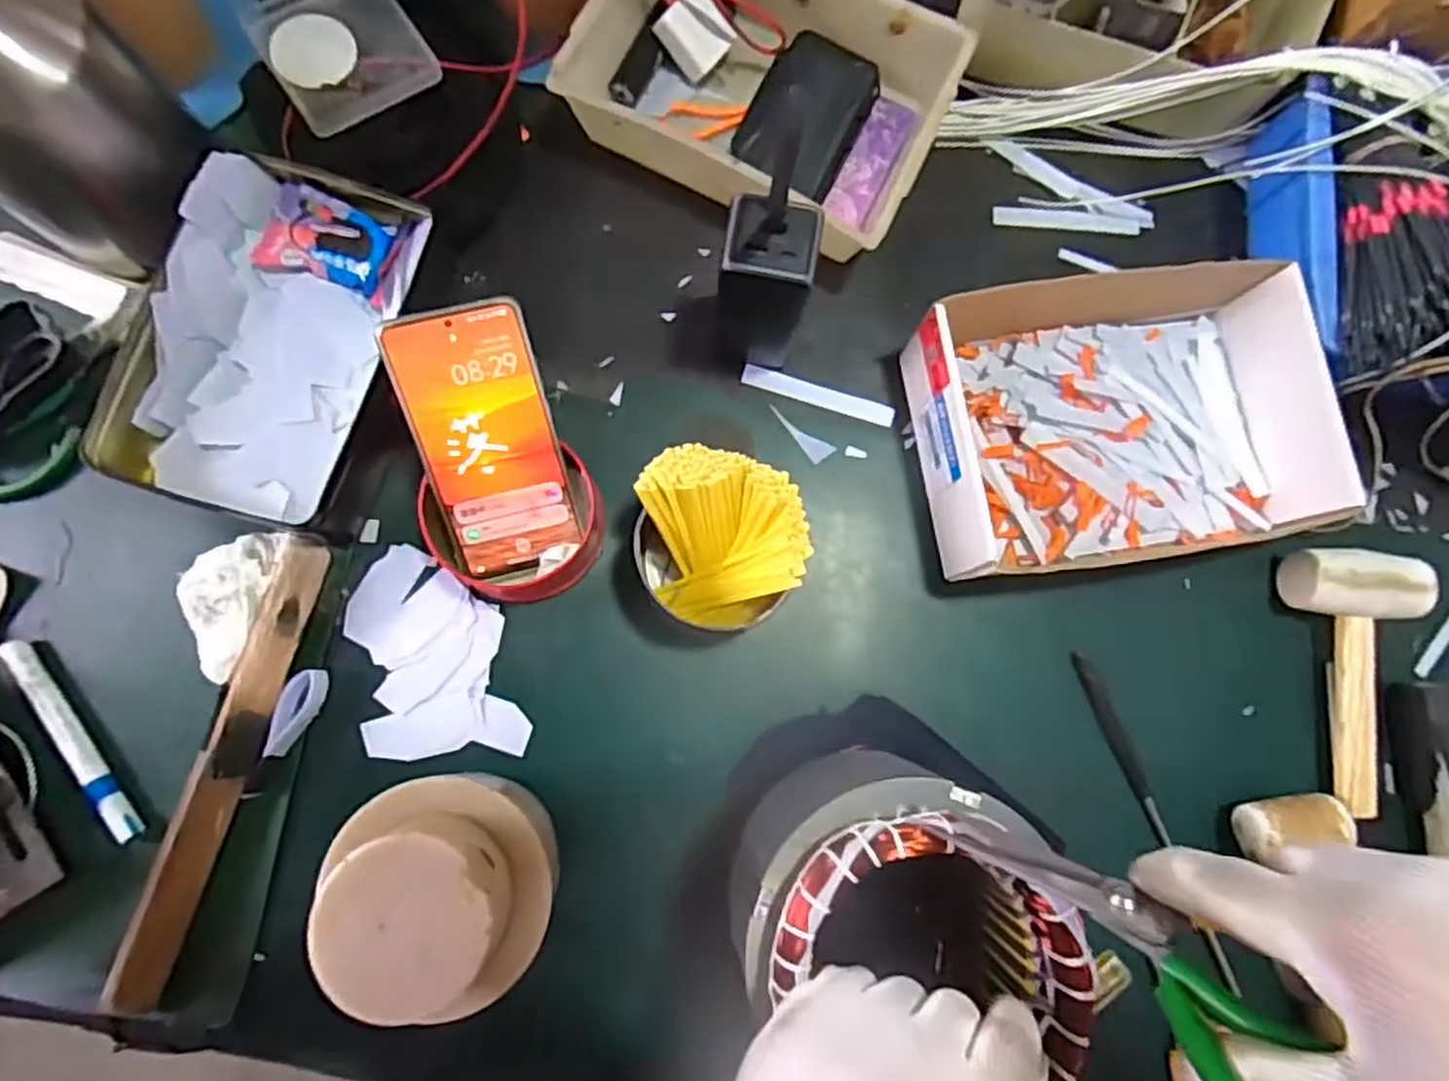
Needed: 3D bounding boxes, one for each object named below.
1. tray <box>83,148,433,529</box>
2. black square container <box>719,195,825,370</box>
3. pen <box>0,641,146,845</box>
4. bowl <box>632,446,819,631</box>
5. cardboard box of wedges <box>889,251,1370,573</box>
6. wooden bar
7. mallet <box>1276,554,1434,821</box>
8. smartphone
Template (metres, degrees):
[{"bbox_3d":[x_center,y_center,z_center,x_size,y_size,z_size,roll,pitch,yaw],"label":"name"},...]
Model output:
[{"bbox_3d":[-0.280,-0.126,0.484,0.139,0.049,0.225,19,82,0],"label":"tray"},{"bbox_3d":[0.025,-0.156,0.483,0.055,0.133,0.055,12,82,-1],"label":"black square container"},{"bbox_3d":[-0.399,0.122,0.468,0.015,0.020,0.142,-35,85,-7],"label":"pen"},{"bbox_3d":[-0.005,0.002,0.474,0.103,0.093,0.095,0,82,-3],"label":"bowl"},{"bbox_3d":[0.254,-0.081,0.506,0.239,0.076,0.180,-8,83,-4],"label":"cardboard box of wedges"},{"bbox_3d":[-0.298,0.133,0.463,0.033,0.028,0.273,14,82,-1],"label":"wooden bar"},{"bbox_3d":[0.410,0.092,0.504,0.078,0.047,0.170,6,82,-2],"label":"mallet"},{"bbox_3d":[-0.136,-0.055,0.447,0.077,0.005,0.155,-13,117,-7],"label":"smartphone"}]

